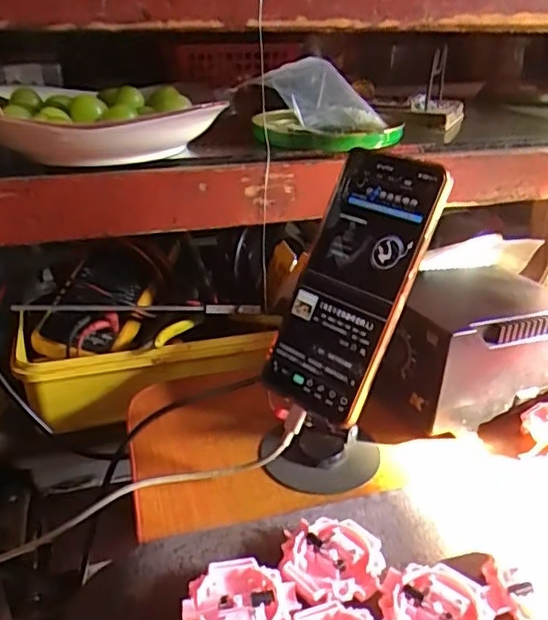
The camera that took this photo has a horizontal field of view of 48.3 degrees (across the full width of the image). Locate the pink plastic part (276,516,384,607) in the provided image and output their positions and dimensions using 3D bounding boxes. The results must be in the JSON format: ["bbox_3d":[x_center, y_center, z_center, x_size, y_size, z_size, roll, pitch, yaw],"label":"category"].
[{"bbox_3d":[0.031,0.137,0.329,0.053,0.018,0.049,-5,27,-12],"label":"pink plastic part"}]

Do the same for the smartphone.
[{"bbox_3d":[0.047,-0.016,0.383,0.077,0.165,0.010,26,6,41],"label":"smartphone"}]

